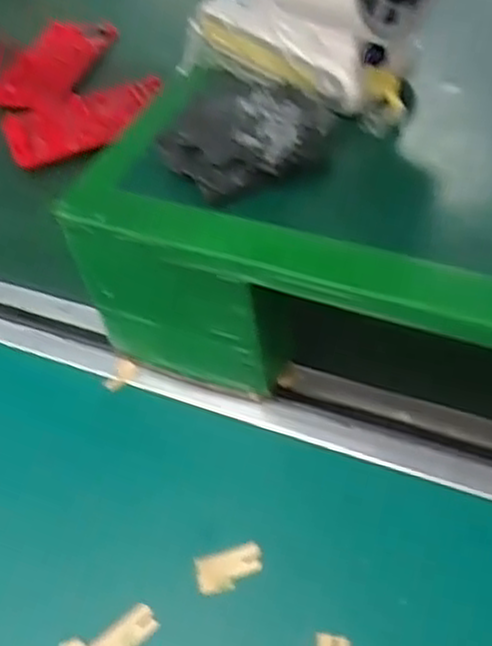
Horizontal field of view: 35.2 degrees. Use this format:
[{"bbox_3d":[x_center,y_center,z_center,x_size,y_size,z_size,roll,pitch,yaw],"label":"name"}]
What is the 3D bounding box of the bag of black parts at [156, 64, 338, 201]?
[{"bbox_3d":[-0.004,-0.082,0.334,0.068,0.024,0.057,23,56,26],"label":"bag of black parts"}]

